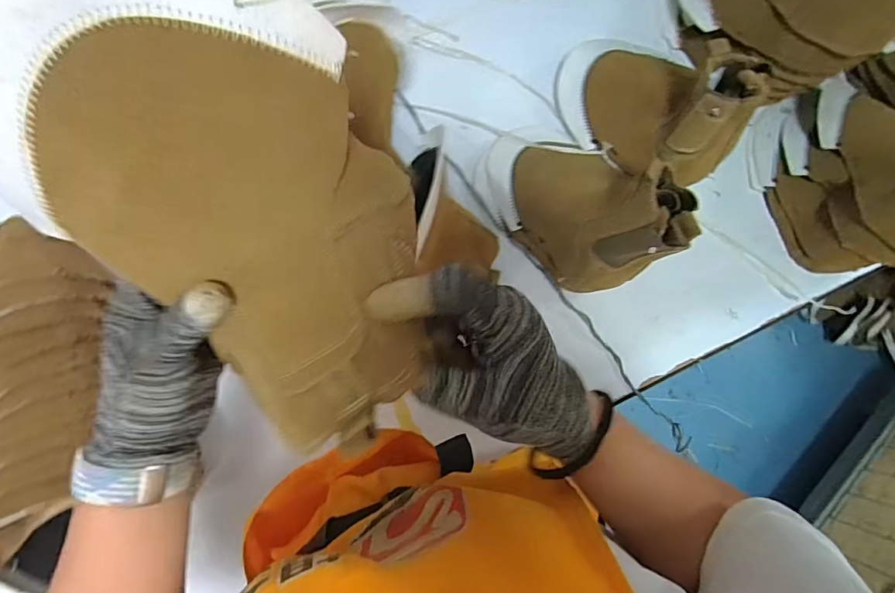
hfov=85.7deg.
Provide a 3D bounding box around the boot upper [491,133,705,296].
[{"bbox_3d":[0.158,-0.125,0.580,0.155,0.161,0.235,-38,86,-8],"label":"boot upper"}]

